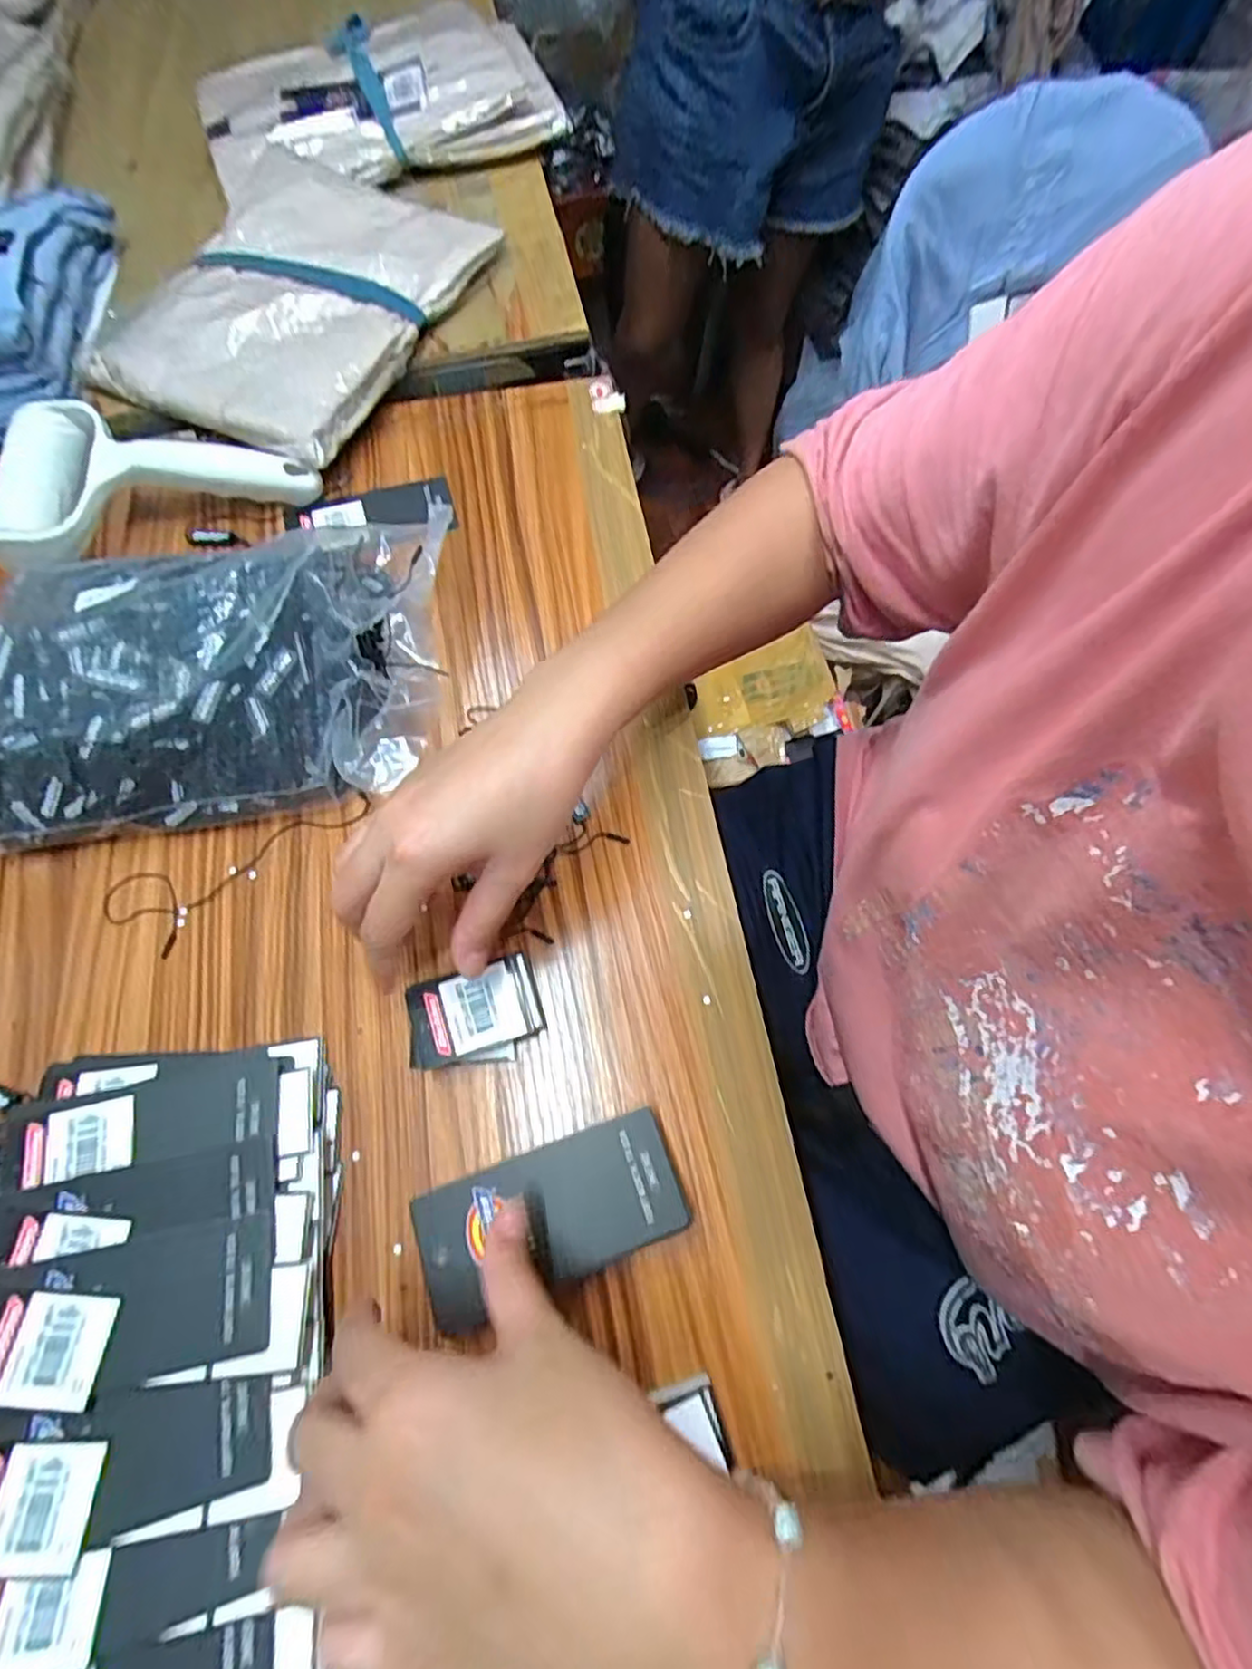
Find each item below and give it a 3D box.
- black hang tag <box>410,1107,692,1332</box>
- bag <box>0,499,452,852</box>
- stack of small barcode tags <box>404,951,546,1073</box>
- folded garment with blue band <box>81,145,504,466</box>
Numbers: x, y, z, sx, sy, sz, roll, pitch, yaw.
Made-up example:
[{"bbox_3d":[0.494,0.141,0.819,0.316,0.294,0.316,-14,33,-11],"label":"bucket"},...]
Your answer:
[{"bbox_3d":[-0.032,0.158,0.283,0.108,0.007,0.052,-18,69,-4],"label":"black hang tag"},{"bbox_3d":[-0.217,-0.085,0.364,0.246,0.067,0.153,-7,68,-2],"label":"bag"},{"bbox_3d":[-0.074,0.087,0.323,0.063,0.016,0.043,-19,69,-6],"label":"stack of small barcode tags"},{"bbox_3d":[-0.227,-0.380,0.470,0.200,0.032,0.247,26,71,12],"label":"folded garment with blue band"}]

